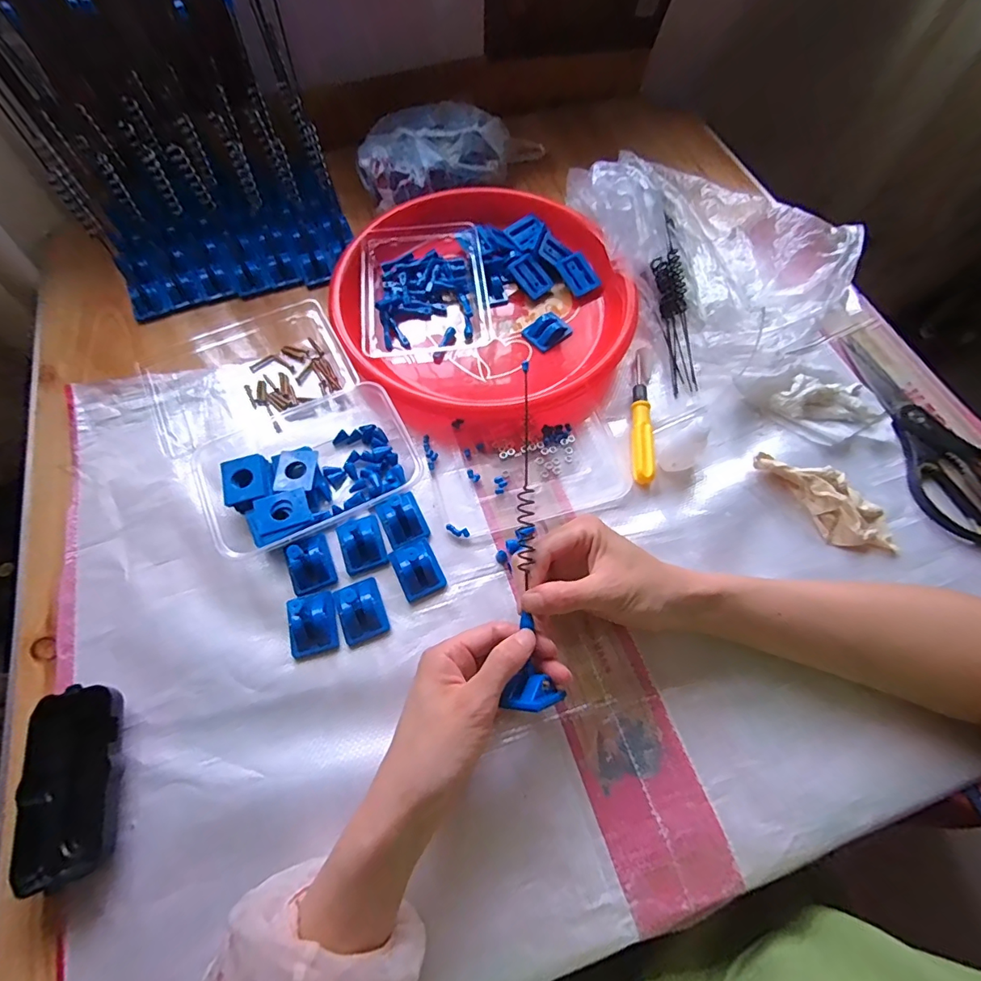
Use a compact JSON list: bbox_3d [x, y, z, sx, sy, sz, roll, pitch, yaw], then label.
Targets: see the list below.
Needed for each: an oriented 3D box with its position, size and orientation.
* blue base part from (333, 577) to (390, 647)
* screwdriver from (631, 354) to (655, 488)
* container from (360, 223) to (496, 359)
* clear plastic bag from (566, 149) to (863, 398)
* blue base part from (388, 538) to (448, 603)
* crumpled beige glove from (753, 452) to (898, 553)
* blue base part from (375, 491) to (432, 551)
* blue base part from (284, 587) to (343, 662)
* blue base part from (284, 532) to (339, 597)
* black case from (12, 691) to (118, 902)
[{"bbox_3d":[-0.099,0.090,0.364,0.033,0.018,0.043,-20,66,-10],"label":"blue base part"},{"bbox_3d":[0.138,-0.072,0.443,0.016,0.013,0.140,4,64,1],"label":"screwdriver"},{"bbox_3d":[-0.065,-0.202,0.490,0.123,0.038,0.156,-7,65,-4],"label":"container"},{"bbox_3d":[0.206,-0.254,0.476,0.185,0.095,0.274,-26,67,-13],"label":"clear plastic bag"},{"bbox_3d":[-0.058,0.061,0.381,0.034,0.018,0.044,-23,67,-11],"label":"blue base part"},{"bbox_3d":[0.279,0.005,0.400,0.121,0.025,0.049,40,70,17],"label":"crumpled beige glove"},{"bbox_3d":[-0.073,0.022,0.394,0.033,0.013,0.043,-24,67,-12],"label":"blue base part"},{"bbox_3d":[-0.133,0.100,0.359,0.035,0.018,0.044,-14,65,-7],"label":"blue base part"},{"bbox_3d":[-0.142,0.058,0.377,0.033,0.018,0.045,-22,67,-11],"label":"blue base part"},{"bbox_3d":[-0.268,0.186,0.307,0.049,0.022,0.108,-11,65,-6],"label":"black case"}]

